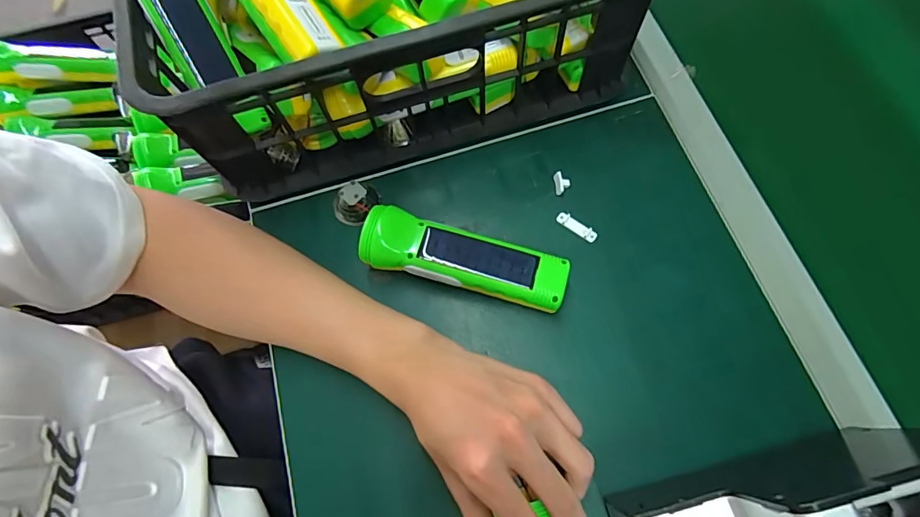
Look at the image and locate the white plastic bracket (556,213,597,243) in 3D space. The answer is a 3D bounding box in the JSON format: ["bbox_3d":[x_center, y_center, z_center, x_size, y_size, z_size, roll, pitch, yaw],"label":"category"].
[{"bbox_3d":[0.101,-0.027,0.396,0.037,0.004,0.010,35,75,14],"label":"white plastic bracket"}]

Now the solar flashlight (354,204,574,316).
[{"bbox_3d":[0.003,0.003,0.375,0.163,0.040,0.045,13,70,7],"label":"solar flashlight"}]

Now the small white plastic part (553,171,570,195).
[{"bbox_3d":[0.091,-0.067,0.408,0.014,0.008,0.019,-7,70,-1],"label":"small white plastic part"}]

